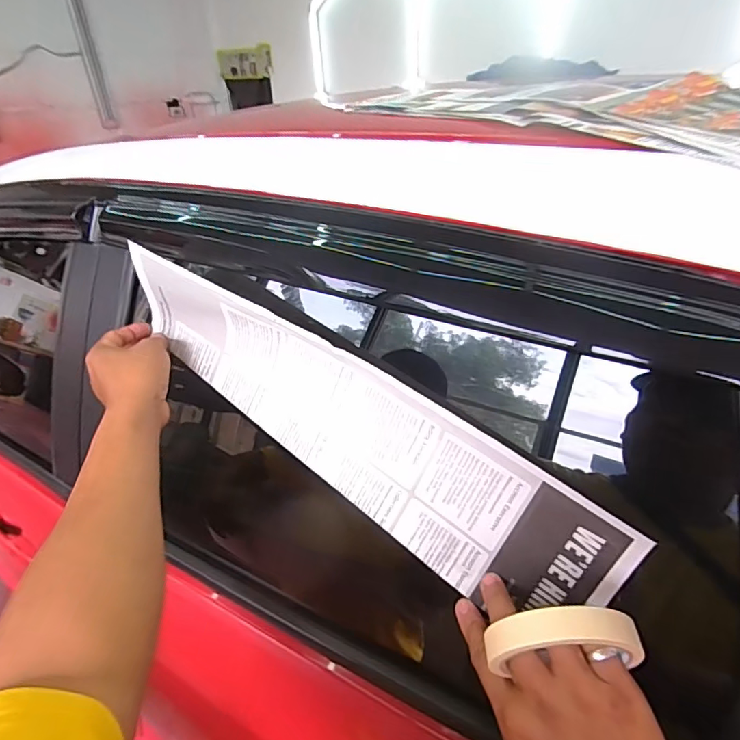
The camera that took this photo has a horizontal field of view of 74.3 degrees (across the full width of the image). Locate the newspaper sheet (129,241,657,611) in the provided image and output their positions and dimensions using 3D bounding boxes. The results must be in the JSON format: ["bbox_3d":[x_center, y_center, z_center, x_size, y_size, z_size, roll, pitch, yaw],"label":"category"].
[{"bbox_3d":[-0.041,0.041,0.442,0.513,0.119,0.028,32,22,24],"label":"newspaper sheet"}]

